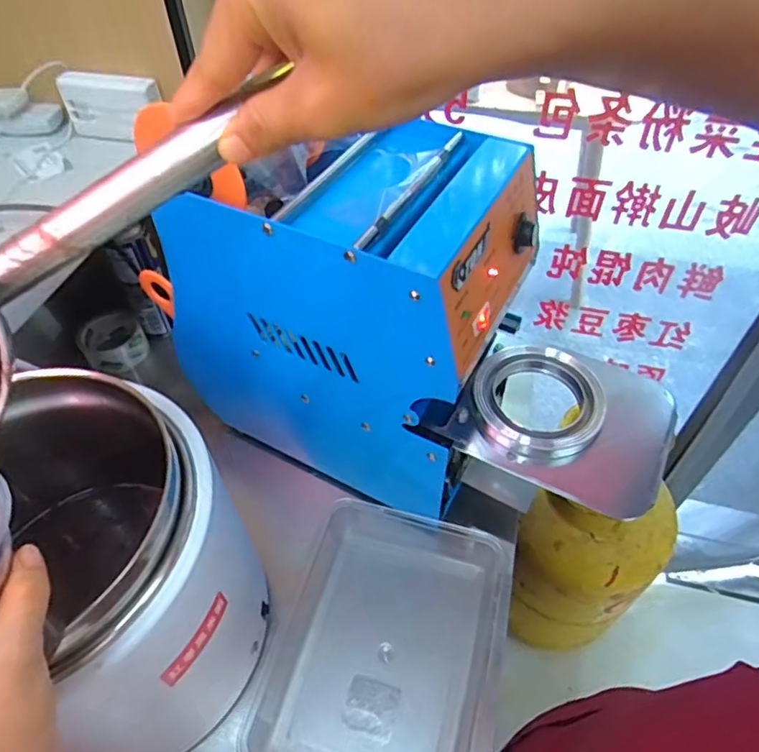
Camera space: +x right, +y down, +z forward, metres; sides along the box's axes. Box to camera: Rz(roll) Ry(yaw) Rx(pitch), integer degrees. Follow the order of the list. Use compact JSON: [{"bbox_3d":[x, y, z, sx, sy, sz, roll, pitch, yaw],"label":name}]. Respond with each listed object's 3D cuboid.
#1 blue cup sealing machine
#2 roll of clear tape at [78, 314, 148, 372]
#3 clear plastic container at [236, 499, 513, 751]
[{"bbox_3d":[0.047,-0.043,0.589,0.497,0.347,0.207,23,53,19],"label":"blue cup sealing machine"},{"bbox_3d":[-0.405,-0.051,0.853,0.086,0.054,0.077,-36,58,-27],"label":"roll of clear tape"},{"bbox_3d":[0.007,0.273,0.574,0.217,0.045,0.270,14,51,13],"label":"clear plastic container"}]

